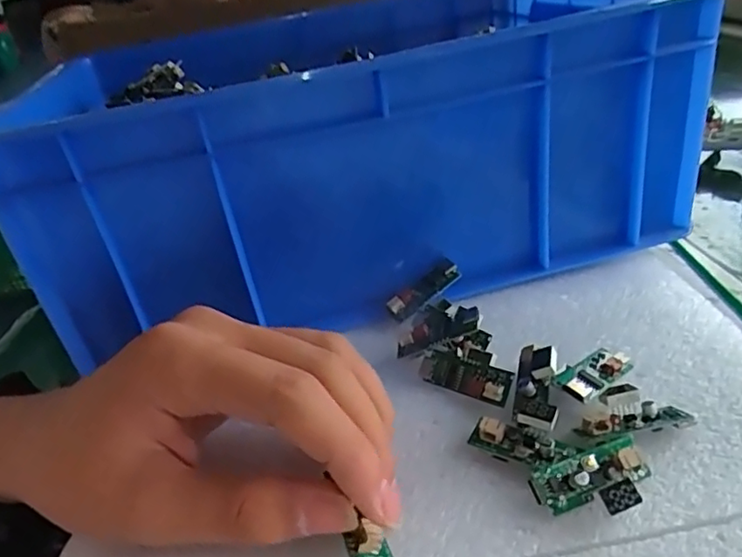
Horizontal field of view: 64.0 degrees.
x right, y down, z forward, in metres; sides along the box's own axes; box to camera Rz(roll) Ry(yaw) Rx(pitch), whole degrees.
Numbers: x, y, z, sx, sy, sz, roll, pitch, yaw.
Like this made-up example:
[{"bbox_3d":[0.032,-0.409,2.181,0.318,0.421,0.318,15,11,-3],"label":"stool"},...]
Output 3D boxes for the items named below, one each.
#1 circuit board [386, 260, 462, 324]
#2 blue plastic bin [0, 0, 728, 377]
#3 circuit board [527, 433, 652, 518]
[{"bbox_3d":[0.025,0.006,0.285,0.037,0.008,0.014,-37,36,-5],"label":"circuit board"},{"bbox_3d":[-0.019,-0.101,0.377,0.321,0.117,0.275,-14,30,-8],"label":"blue plastic bin"},{"bbox_3d":[0.071,0.064,0.187,0.039,0.010,0.023,-17,31,-13],"label":"circuit board"}]

